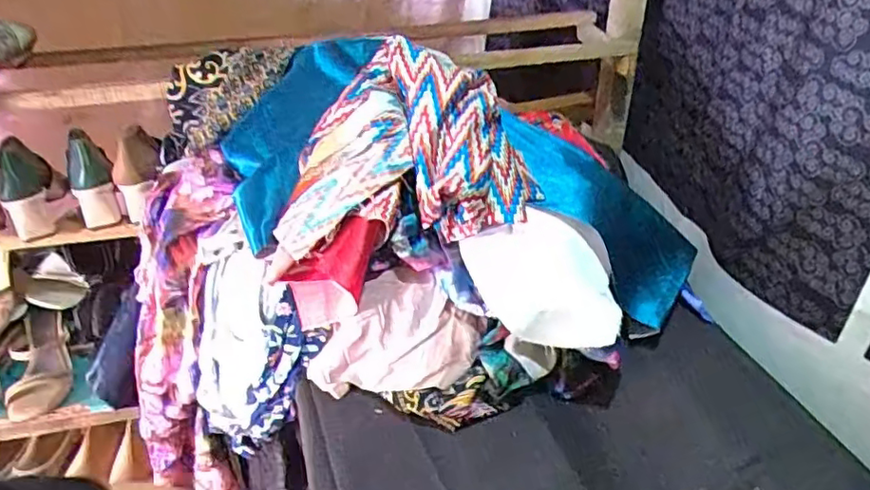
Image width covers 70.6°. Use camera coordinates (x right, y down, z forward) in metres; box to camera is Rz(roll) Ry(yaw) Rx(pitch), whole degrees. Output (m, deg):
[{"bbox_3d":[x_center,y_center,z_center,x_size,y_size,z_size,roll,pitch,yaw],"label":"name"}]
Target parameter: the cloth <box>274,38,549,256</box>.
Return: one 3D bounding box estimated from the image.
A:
[{"bbox_3d":[-0.042,-0.118,0.649,0.259,0.060,0.243,-10,65,-2],"label":"cloth"}]

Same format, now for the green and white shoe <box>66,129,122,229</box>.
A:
[{"bbox_3d":[-0.526,-0.107,0.925,0.069,0.095,0.149,-15,77,-21],"label":"green and white shoe"}]

